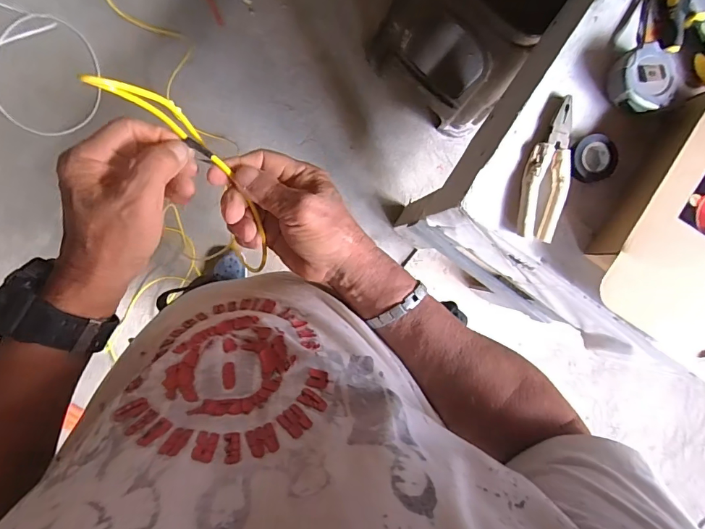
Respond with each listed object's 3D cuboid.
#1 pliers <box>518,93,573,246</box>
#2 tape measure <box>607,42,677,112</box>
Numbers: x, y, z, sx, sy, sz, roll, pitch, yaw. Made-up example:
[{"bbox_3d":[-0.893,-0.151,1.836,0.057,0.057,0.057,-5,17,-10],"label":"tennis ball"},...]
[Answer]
[{"bbox_3d":[0.275,-0.134,0.594,0.060,0.024,0.198,11,91,-6],"label":"pliers"},{"bbox_3d":[0.406,-0.258,0.597,0.080,0.045,0.084,0,92,-5],"label":"tape measure"}]

